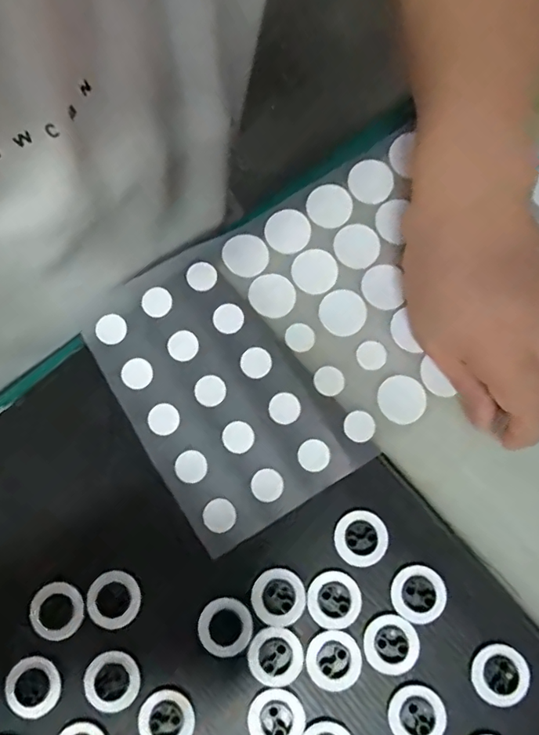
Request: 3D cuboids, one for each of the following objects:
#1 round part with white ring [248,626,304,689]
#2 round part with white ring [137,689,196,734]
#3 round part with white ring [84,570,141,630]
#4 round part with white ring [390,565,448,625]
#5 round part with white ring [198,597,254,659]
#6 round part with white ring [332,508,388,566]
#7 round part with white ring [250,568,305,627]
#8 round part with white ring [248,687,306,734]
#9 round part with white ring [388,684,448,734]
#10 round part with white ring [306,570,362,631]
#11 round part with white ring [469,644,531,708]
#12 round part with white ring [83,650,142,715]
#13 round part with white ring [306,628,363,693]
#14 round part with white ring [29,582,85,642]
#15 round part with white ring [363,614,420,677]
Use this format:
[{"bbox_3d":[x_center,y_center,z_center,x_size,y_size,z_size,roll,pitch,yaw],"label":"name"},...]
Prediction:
[{"bbox_3d":[0.003,0.149,0.254,0.027,0.004,0.027,0,80,1],"label":"round part with white ring"},{"bbox_3d":[-0.053,0.180,0.250,0.028,0.004,0.028,0,80,1],"label":"round part with white ring"},{"bbox_3d":[-0.083,0.124,0.262,0.027,0.006,0.027,0,80,1],"label":"round part with white ring"},{"bbox_3d":[0.078,0.119,0.259,0.027,0.004,0.028,0,80,1],"label":"round part with white ring"},{"bbox_3d":[-0.023,0.136,0.258,0.027,0.004,0.027,0,80,1],"label":"round part with white ring"},{"bbox_3d":[0.049,0.092,0.265,0.028,0.004,0.028,0,80,1],"label":"round part with white ring"},{"bbox_3d":[0.005,0.122,0.260,0.028,0.004,0.028,0,80,1],"label":"round part with white ring"},{"bbox_3d":[0.003,0.179,0.250,0.028,0.004,0.028,0,80,1],"label":"round part with white ring"},{"bbox_3d":[0.075,0.177,0.250,0.028,0.004,0.028,0,80,1],"label":"round part with white ring"},{"bbox_3d":[0.034,0.123,0.260,0.028,0.004,0.028,0,80,1],"label":"round part with white ring"},{"bbox_3d":[0.118,0.157,0.252,0.027,0.004,0.028,0,80,1],"label":"round part with white ring"},{"bbox_3d":[-0.082,0.163,0.255,0.028,0.004,0.027,0,80,1],"label":"round part with white ring"},{"bbox_3d":[0.033,0.151,0.254,0.028,0.004,0.028,0,80,1],"label":"round part with white ring"},{"bbox_3d":[-0.113,0.129,0.262,0.028,0.004,0.027,0,80,1],"label":"round part with white ring"},{"bbox_3d":[0.063,0.144,0.255,0.027,0.004,0.028,0,80,1],"label":"round part with white ring"}]

